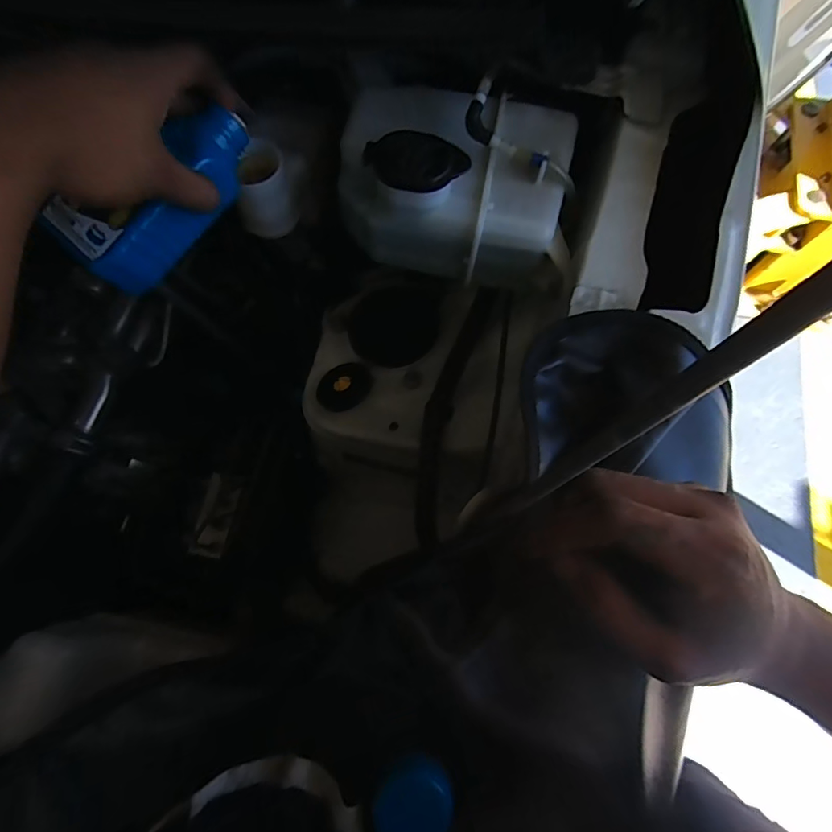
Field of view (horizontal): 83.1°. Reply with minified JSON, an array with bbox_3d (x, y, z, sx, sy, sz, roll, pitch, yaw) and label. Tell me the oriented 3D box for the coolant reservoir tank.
[{"bbox_3d":[0.031,-0.176,0.347,0.171,0.099,0.127,10,72,3],"label":"coolant reservoir tank"}]

